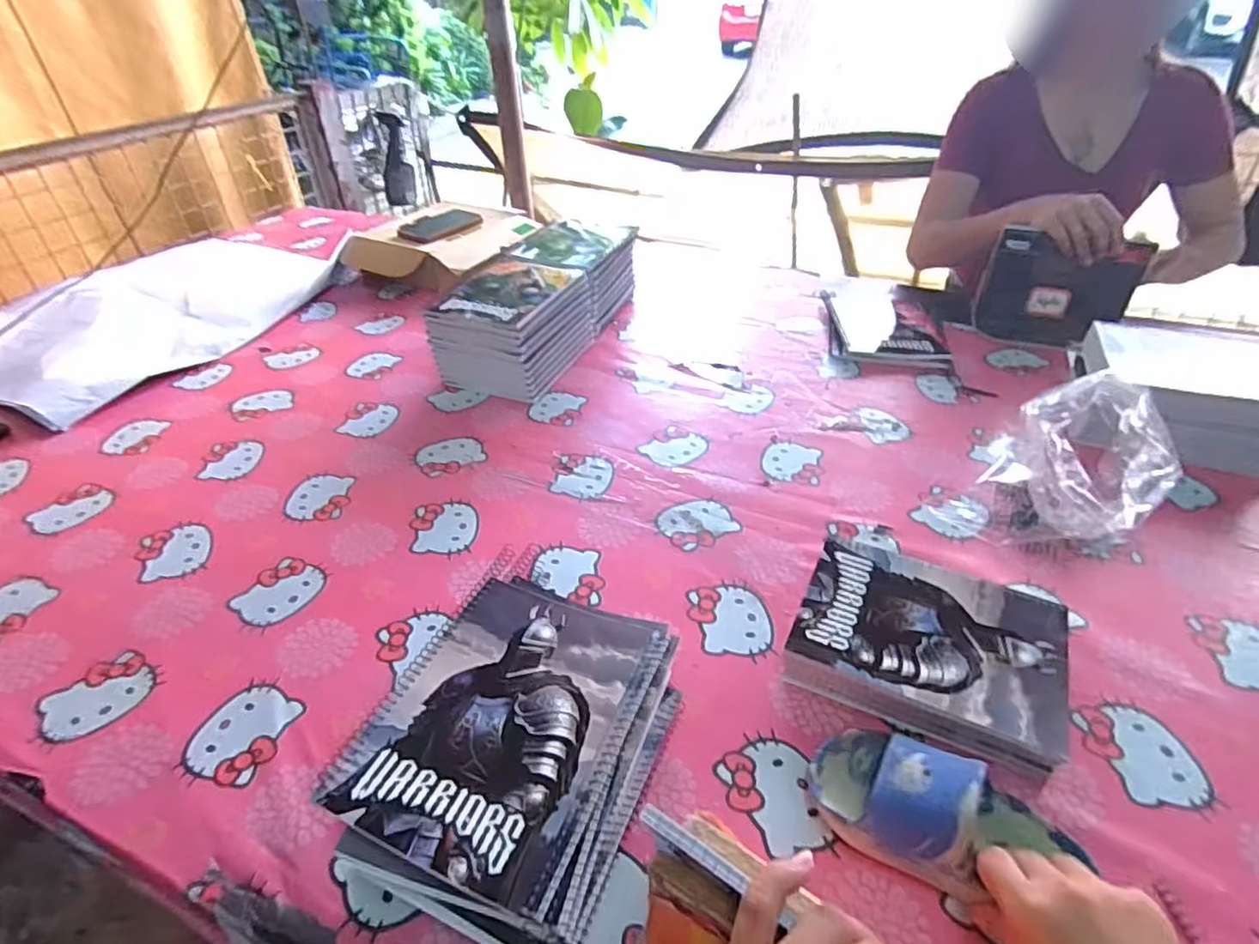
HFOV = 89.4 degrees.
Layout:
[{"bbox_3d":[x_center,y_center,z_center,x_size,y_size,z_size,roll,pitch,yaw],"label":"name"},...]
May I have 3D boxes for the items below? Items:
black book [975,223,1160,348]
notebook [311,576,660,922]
[{"bbox_3d":[0.657,-0.277,0.982,0.194,0.164,0.019,14,41,16],"label":"black book"},{"bbox_3d":[-0.082,0.163,0.436,0.153,0.013,0.200,14,41,19],"label":"notebook"}]

